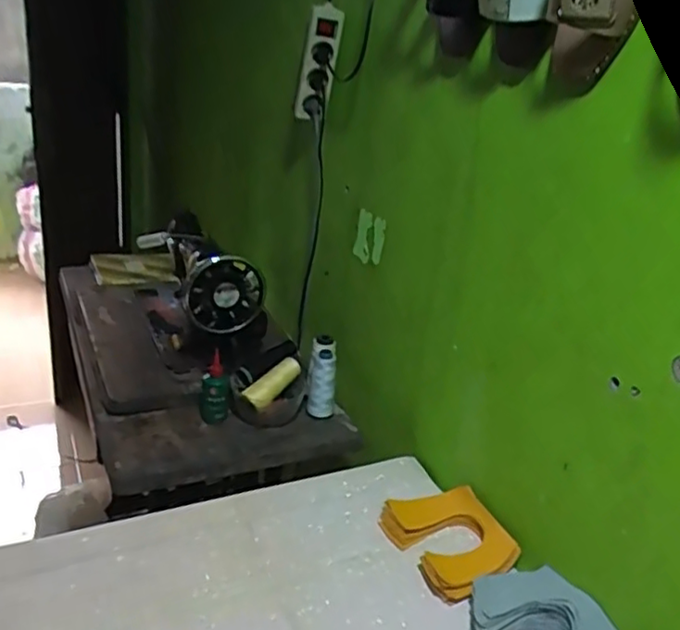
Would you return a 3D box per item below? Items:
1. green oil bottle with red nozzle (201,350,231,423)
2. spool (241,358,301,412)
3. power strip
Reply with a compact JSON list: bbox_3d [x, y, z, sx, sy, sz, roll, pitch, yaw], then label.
[{"bbox_3d":[-0.195,0.117,1.029,0.044,0.120,0.034,2,23,-10],"label":"green oil bottle with red nozzle"},{"bbox_3d":[-0.107,0.111,1.057,0.032,0.038,0.111,24,50,35],"label":"spool"},{"bbox_3d":[-0.034,-0.393,1.033,0.055,0.194,0.031,-4,45,-23],"label":"power strip"}]

